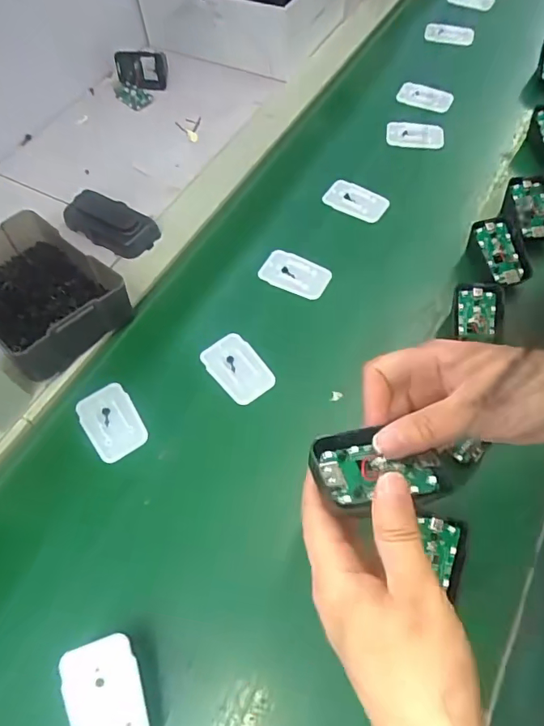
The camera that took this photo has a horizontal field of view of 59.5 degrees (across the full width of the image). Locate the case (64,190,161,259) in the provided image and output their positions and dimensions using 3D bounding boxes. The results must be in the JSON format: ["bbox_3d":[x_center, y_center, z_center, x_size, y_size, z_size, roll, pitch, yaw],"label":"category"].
[{"bbox_3d":[-0.173,-0.151,0.512,0.106,0.026,0.047,30,65,16],"label":"case"}]

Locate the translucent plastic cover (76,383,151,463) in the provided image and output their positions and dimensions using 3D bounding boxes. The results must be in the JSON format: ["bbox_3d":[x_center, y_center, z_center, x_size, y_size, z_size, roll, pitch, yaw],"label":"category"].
[{"bbox_3d":[-0.140,0.051,0.417,0.045,0.007,0.068,-33,66,-16],"label":"translucent plastic cover"}]

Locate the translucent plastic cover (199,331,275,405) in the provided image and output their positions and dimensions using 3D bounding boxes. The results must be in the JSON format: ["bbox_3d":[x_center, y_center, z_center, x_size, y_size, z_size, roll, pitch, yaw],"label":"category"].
[{"bbox_3d":[-0.032,0.004,0.437,0.044,0.006,0.068,-34,66,-17],"label":"translucent plastic cover"}]

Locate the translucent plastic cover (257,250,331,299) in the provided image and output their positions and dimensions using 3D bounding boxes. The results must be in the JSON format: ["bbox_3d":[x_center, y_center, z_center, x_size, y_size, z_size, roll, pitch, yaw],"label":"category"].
[{"bbox_3d":[0.022,-0.091,0.489,0.072,0.014,0.040,26,64,14],"label":"translucent plastic cover"}]

